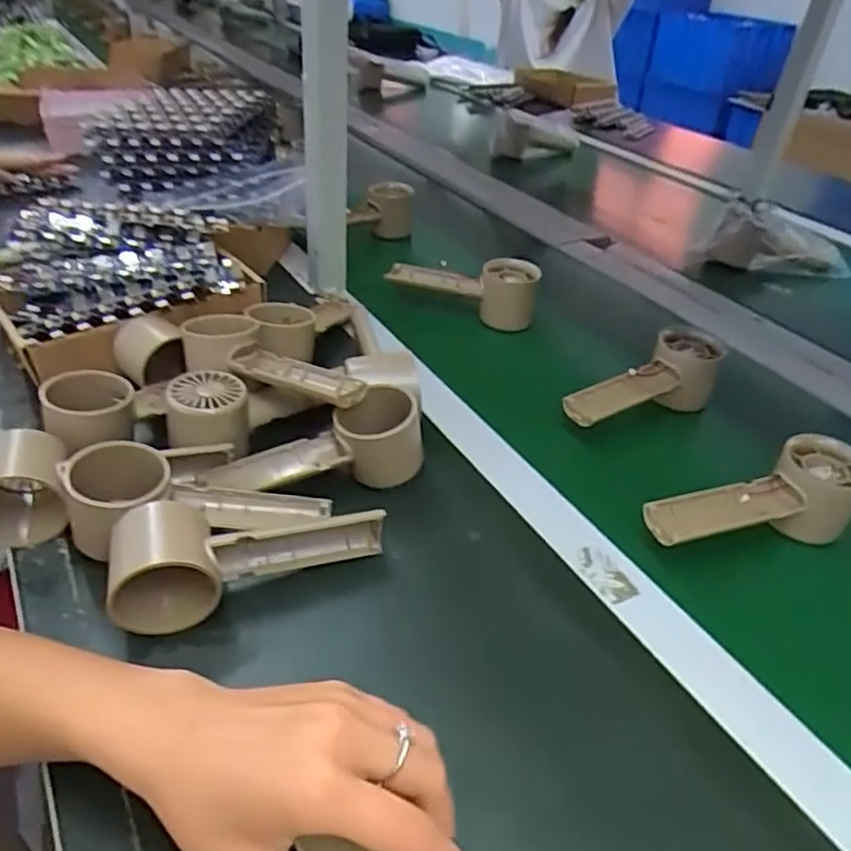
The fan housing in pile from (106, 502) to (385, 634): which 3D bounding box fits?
[{"bbox_3d":[-0.107,0.072,0.406,0.160,0.049,0.061,-16,41,-21],"label":"fan housing in pile"}]

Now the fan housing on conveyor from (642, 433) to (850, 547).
[{"bbox_3d":[0.222,0.055,0.454,0.156,0.058,0.059,-12,40,-17],"label":"fan housing on conveyor"}]

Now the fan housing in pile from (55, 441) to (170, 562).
[{"bbox_3d":[-0.193,0.048,0.418,0.064,0.060,0.060,-11,40,-15],"label":"fan housing in pile"}]

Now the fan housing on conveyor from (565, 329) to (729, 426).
[{"bbox_3d":[0.190,-0.033,0.564,0.161,0.049,0.057,-27,46,-31],"label":"fan housing on conveyor"}]

